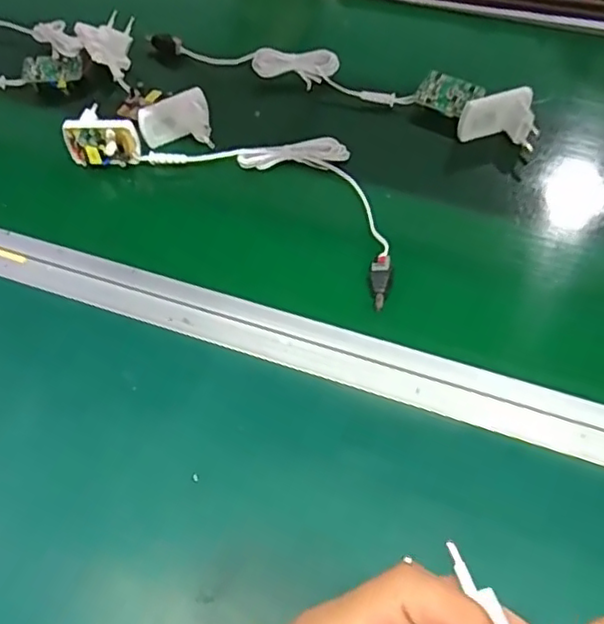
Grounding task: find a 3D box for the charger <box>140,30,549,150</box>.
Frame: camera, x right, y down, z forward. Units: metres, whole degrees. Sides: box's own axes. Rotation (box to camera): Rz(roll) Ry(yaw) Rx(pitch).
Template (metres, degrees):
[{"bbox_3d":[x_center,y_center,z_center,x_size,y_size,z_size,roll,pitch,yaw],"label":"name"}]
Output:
[{"bbox_3d":[0.025,-0.218,0.591,0.384,0.049,0.050,21,62,22],"label":"charger"}]

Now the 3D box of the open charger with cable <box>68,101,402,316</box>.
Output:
[{"bbox_3d":[-0.043,-0.119,0.515,0.301,0.034,0.120,24,63,23],"label":"open charger with cable"}]

